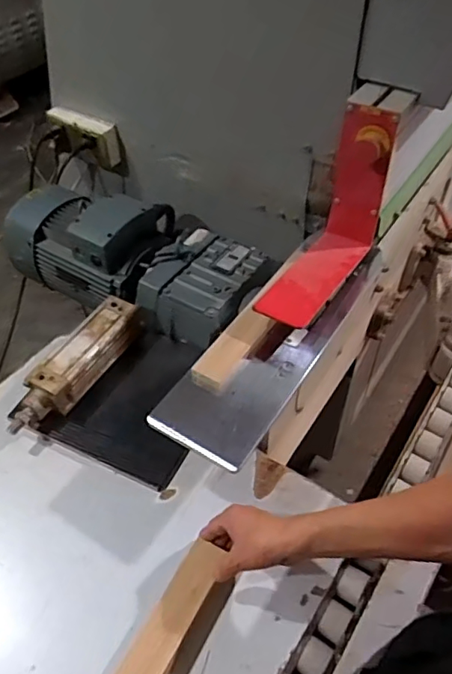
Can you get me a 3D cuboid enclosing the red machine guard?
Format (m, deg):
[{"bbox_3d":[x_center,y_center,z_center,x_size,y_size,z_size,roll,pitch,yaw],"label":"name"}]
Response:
[{"bbox_3d":[0.141,-0.155,0.770,0.085,0.218,0.261,22,51,20],"label":"red machine guard"}]

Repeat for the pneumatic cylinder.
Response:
[{"bbox_3d":[-0.231,0.049,0.876,0.067,0.073,0.275,23,52,21],"label":"pneumatic cylinder"}]

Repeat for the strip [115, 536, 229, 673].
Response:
[{"bbox_3d":[-0.082,0.351,0.627,0.046,0.018,0.253,24,57,19],"label":"strip"}]

